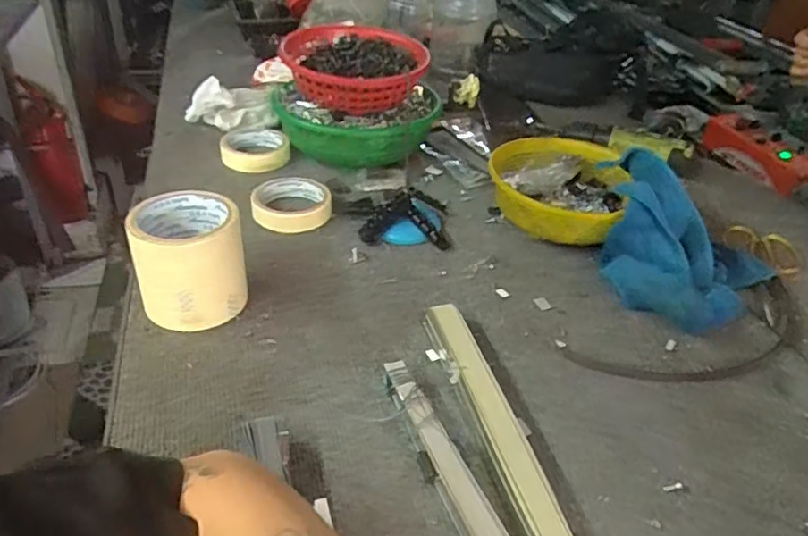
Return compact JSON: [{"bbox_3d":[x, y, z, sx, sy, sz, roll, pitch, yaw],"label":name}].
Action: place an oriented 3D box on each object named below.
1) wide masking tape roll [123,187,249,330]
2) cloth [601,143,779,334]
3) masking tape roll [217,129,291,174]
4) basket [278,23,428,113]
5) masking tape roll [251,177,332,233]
[{"bbox_3d":[-0.192,-0.005,0.546,0.088,0.105,0.084,-3,35,-11],"label":"wide masking tape roll"},{"bbox_3d":[0.293,-0.032,0.647,0.180,0.105,0.174,25,39,27],"label":"cloth"},{"bbox_3d":[-0.211,-0.168,0.846,0.095,0.027,0.099,-4,36,-13],"label":"masking tape roll"},{"bbox_3d":[-0.068,-0.259,0.793,0.173,0.079,0.179,3,35,-2],"label":"basket"},{"bbox_3d":[-0.135,-0.083,0.730,0.091,0.026,0.109,1,35,-6],"label":"masking tape roll"}]

